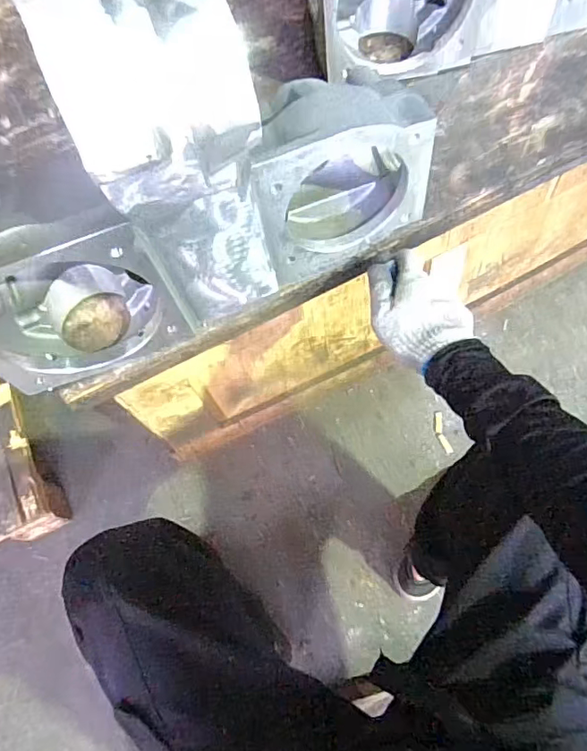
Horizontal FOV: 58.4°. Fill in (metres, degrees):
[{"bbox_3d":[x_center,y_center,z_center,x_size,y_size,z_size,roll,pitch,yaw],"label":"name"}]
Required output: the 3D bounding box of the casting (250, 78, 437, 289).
[{"bbox_3d":[0.036,-0.198,0.522,0.168,0.159,0.100,-21,65,-3],"label":"casting"}]

